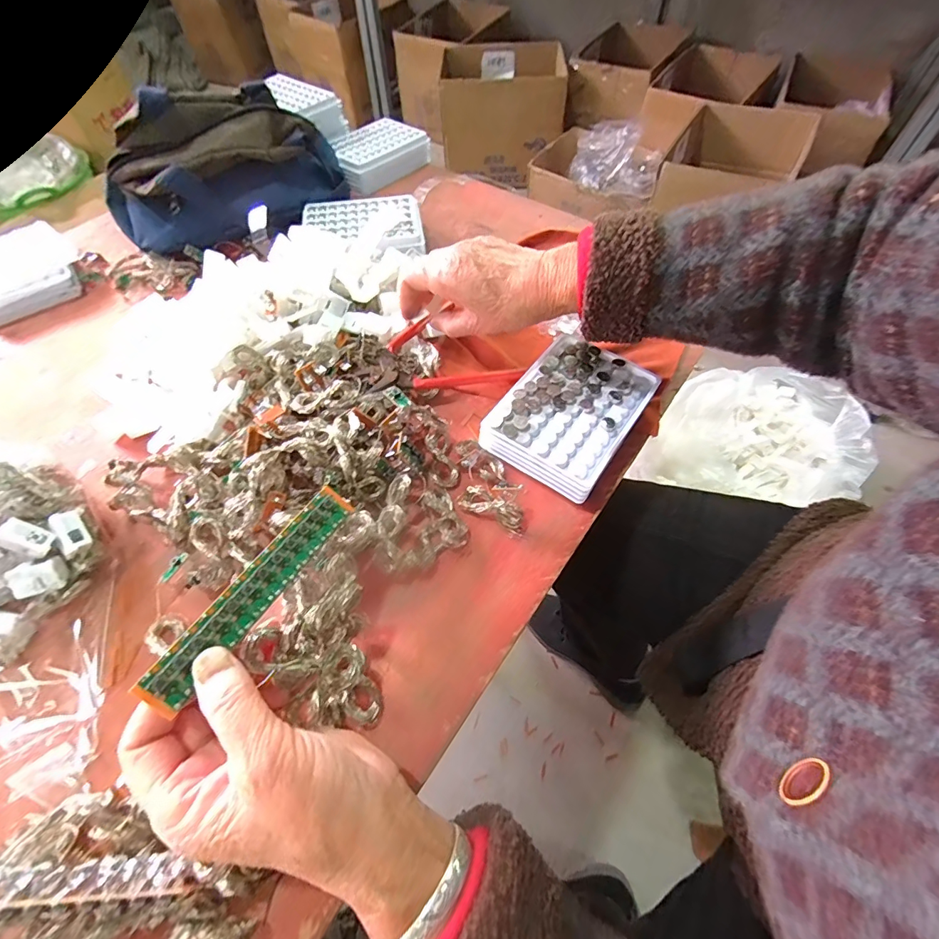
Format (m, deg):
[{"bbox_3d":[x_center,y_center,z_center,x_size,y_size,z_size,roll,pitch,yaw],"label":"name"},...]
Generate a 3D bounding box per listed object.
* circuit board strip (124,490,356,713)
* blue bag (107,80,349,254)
[{"bbox_3d":[-0.107,0.059,0.228,0.022,0.004,0.123,45,54,-13],"label":"circuit board strip"},{"bbox_3d":[-0.257,-0.329,0.483,0.123,0.108,0.242,37,67,21],"label":"blue bag"}]

